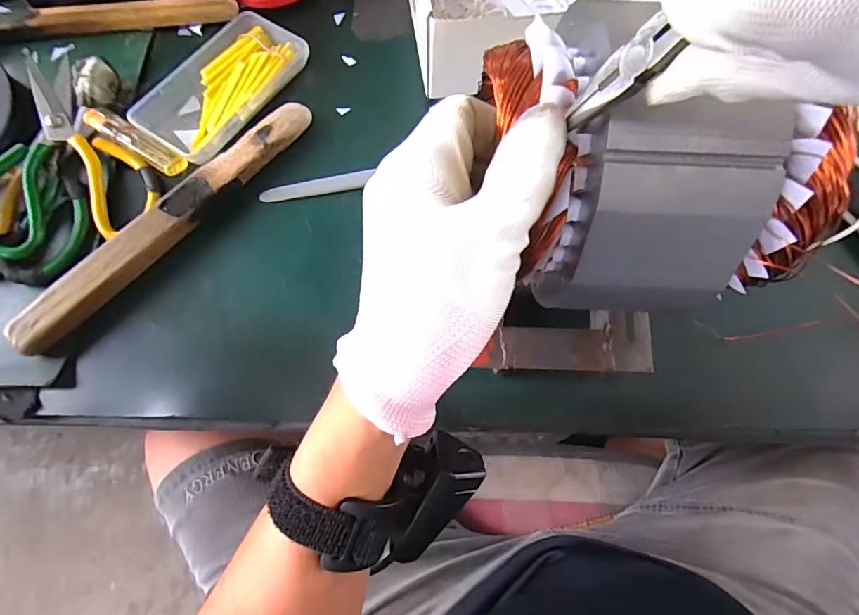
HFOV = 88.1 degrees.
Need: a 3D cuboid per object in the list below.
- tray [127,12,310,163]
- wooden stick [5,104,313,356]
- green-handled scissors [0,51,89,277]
[{"bbox_3d":[-0.185,-0.200,0.401,0.087,0.020,0.151,31,75,9],"label":"tray"},{"bbox_3d":[-0.202,-0.074,0.354,0.032,0.023,0.274,40,76,11],"label":"wooden stick"},{"bbox_3d":[-0.320,-0.127,0.362,0.069,0.022,0.196,-7,73,-3],"label":"green-handled scissors"}]

